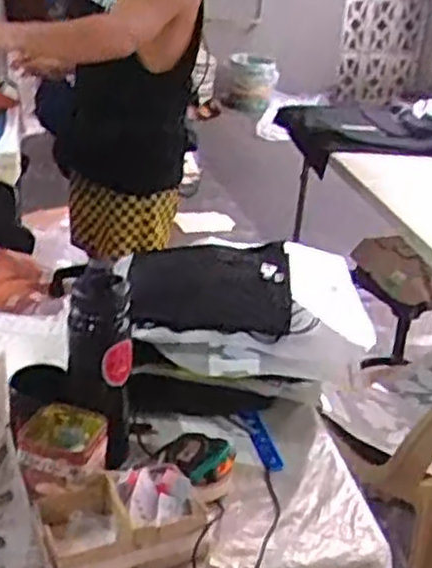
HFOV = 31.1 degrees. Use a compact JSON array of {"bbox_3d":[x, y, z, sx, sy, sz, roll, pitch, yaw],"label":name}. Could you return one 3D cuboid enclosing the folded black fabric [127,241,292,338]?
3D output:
[{"bbox_3d":[-0.011,-0.005,1.170,0.244,0.052,0.196,5,28,1],"label":"folded black fabric"}]

